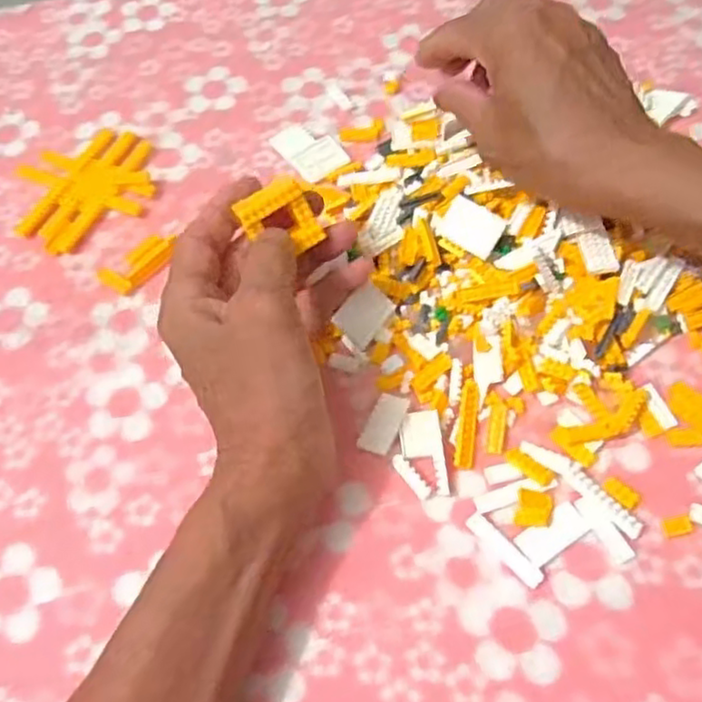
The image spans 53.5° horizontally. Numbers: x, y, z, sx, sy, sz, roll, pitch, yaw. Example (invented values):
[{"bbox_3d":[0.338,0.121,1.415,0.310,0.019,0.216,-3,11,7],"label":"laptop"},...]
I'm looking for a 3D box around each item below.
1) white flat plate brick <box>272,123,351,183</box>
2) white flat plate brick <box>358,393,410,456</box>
[{"bbox_3d":[-0.027,-0.131,0.449,0.032,0.004,0.053,-31,62,-14],"label":"white flat plate brick"},{"bbox_3d":[0.017,0.035,0.345,0.016,0.004,0.032,20,63,16],"label":"white flat plate brick"}]

